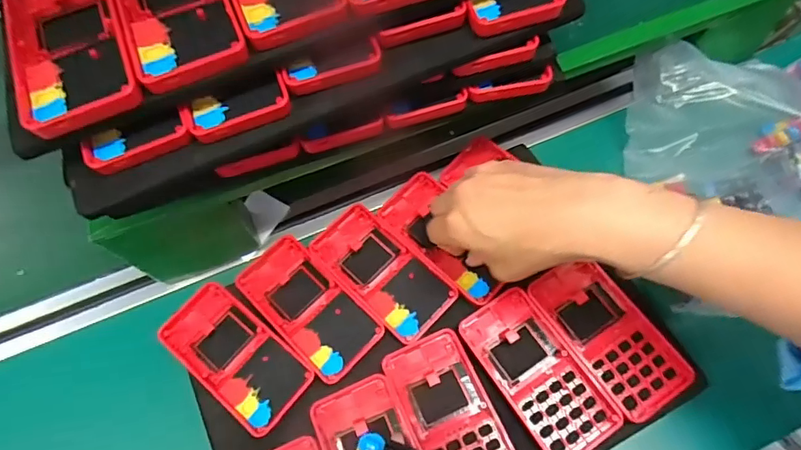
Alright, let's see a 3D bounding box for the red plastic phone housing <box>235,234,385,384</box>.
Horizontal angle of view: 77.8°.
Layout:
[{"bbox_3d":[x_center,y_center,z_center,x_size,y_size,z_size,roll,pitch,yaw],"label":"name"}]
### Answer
[{"bbox_3d":[-0.076,0.066,0.402,0.060,0.007,0.123,-42,69,-16],"label":"red plastic phone housing"}]

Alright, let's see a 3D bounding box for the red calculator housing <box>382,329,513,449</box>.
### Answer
[{"bbox_3d":[0.038,0.144,0.363,0.061,0.016,0.122,-23,65,-9],"label":"red calculator housing"}]

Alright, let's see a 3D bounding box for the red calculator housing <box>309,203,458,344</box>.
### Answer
[{"bbox_3d":[-0.015,0.038,0.413,0.060,0.006,0.122,-40,69,-16],"label":"red calculator housing"}]

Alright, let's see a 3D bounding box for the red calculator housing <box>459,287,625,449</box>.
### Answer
[{"bbox_3d":[0.102,0.109,0.367,0.061,0.011,0.123,-30,66,-12],"label":"red calculator housing"}]

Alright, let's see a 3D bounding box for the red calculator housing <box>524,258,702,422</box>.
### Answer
[{"bbox_3d":[0.159,0.082,0.379,0.062,0.011,0.122,-30,66,-12],"label":"red calculator housing"}]

